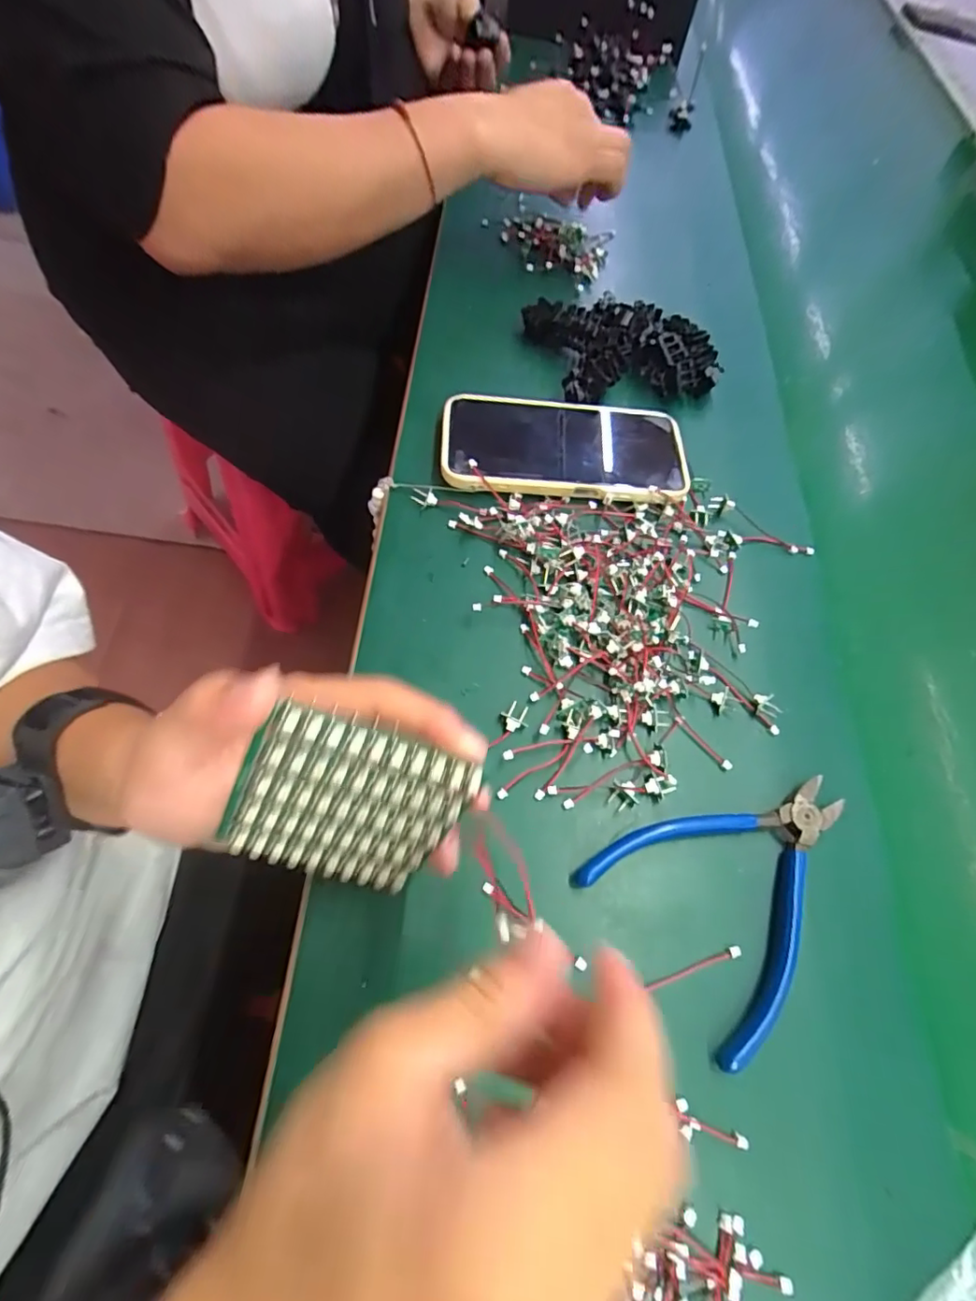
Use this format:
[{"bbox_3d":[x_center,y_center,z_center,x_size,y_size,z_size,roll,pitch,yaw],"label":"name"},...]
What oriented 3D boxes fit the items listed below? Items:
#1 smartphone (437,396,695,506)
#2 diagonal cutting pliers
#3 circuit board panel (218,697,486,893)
[{"bbox_3d":[0.054,-0.145,0.383,0.169,0.015,0.083,2,65,-2],"label":"smartphone"},{"bbox_3d":[0.128,0.112,0.280,0.136,0.010,0.102,-32,72,-21],"label":"diagonal cutting pliers"},{"bbox_3d":[-0.054,0.061,0.212,0.078,0.082,0.006,21,32,-16],"label":"circuit board panel"}]

